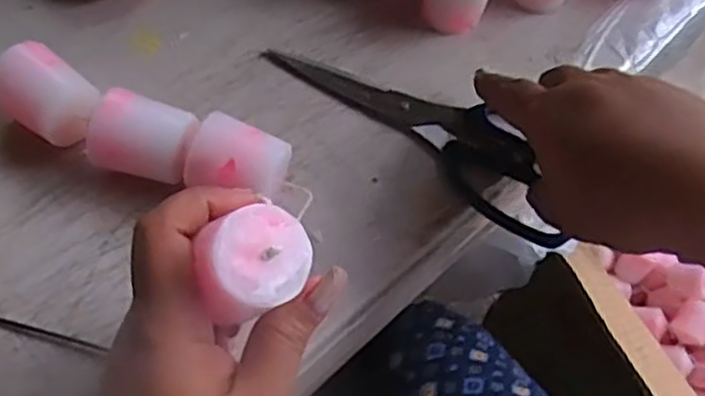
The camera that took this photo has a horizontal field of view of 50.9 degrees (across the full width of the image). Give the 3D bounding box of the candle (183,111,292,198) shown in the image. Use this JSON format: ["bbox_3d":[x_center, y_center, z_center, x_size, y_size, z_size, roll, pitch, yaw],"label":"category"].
[{"bbox_3d":[-0.051,-0.013,0.344,0.042,0.034,0.036,19,59,8],"label":"candle"}]

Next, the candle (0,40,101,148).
[{"bbox_3d":[-0.145,-0.046,0.357,0.048,0.034,0.037,25,60,11],"label":"candle"}]

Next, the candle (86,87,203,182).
[{"bbox_3d":[-0.097,-0.026,0.347,0.043,0.035,0.033,9,58,2],"label":"candle"}]

